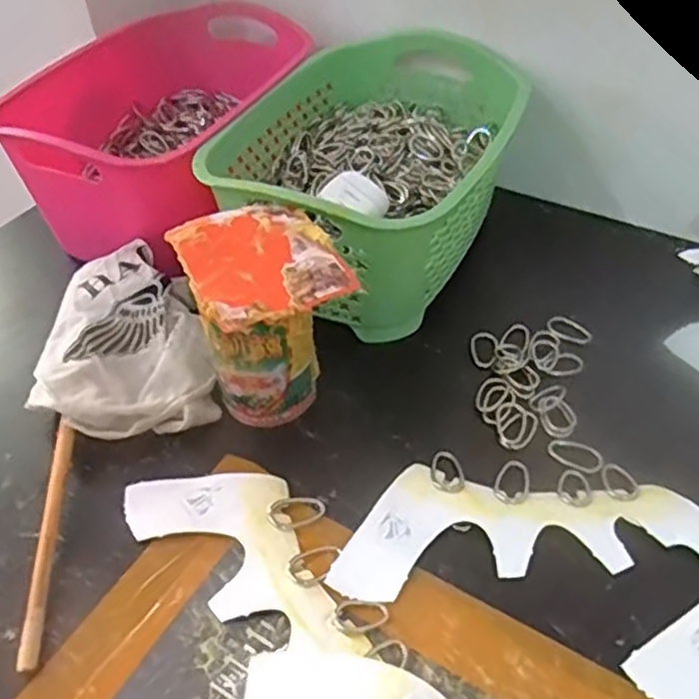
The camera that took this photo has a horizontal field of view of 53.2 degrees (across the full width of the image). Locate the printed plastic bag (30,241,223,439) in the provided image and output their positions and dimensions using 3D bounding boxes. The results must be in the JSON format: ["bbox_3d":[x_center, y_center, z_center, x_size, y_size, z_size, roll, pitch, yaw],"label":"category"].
[{"bbox_3d":[-0.157,-0.006,0.488,0.116,0.053,0.147,-10,46,-7],"label":"printed plastic bag"}]

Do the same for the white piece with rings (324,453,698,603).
[{"bbox_3d":[0.103,0.098,0.405,0.221,0.009,0.083,-3,45,-1],"label":"white piece with rings"}]

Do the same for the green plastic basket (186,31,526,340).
[{"bbox_3d":[0.025,-0.137,0.555,0.190,0.115,0.284,19,49,20],"label":"green plastic basket"}]

